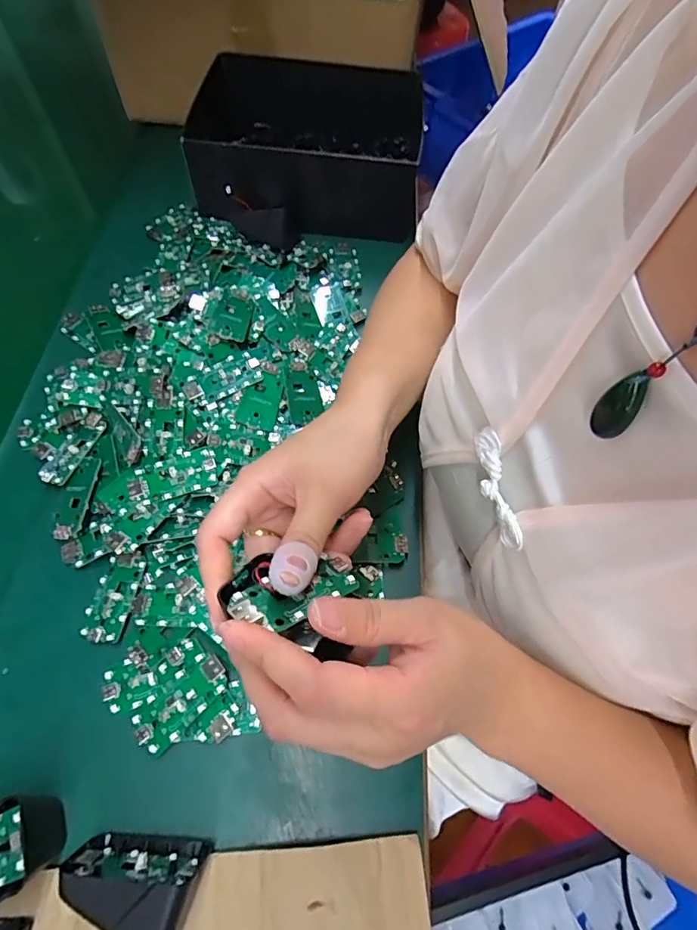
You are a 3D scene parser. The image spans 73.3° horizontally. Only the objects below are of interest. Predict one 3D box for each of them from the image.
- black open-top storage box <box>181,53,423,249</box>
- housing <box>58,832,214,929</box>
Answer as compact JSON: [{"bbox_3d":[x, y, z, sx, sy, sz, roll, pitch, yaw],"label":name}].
[{"bbox_3d":[-0.036,-0.344,0.514,0.230,0.079,0.225,3,62,-2],"label":"black open-top storage box"},{"bbox_3d":[-0.114,0.224,0.244,0.071,0.045,0.040,6,63,-1],"label":"housing"}]

